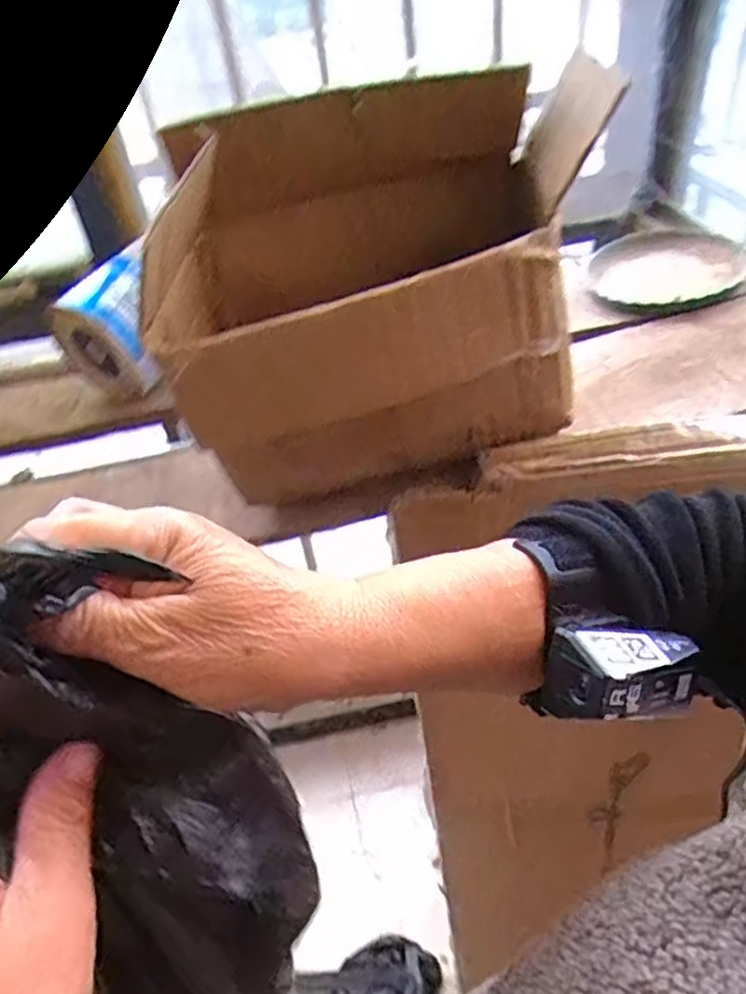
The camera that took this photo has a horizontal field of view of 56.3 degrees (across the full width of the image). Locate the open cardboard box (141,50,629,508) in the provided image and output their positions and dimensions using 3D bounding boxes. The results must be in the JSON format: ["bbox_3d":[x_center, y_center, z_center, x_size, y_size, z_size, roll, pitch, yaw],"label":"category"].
[{"bbox_3d":[-0.001,-0.155,0.552,0.305,0.264,0.194,-9,42,-2],"label":"open cardboard box"}]

